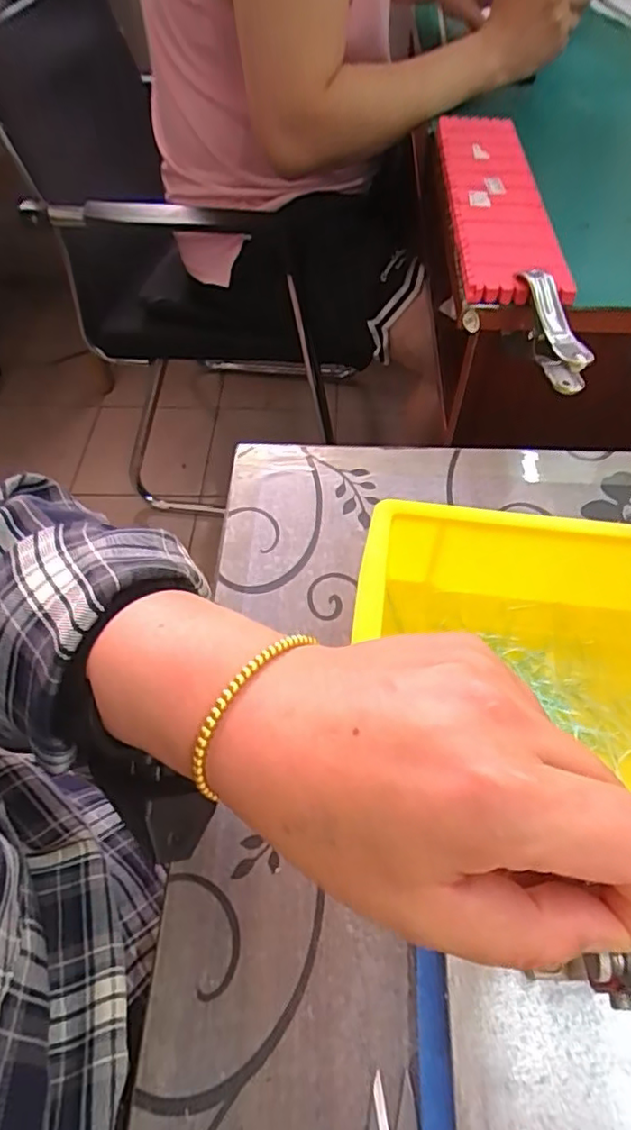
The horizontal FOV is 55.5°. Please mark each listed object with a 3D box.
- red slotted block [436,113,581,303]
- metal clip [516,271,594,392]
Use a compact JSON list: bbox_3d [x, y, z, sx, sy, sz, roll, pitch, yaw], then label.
[{"bbox_3d":[0.163,-0.336,0.547,0.082,0.013,0.316,1,56,1],"label":"red slotted block"},{"bbox_3d":[0.171,-0.170,0.434,0.027,0.037,0.097,-5,52,1],"label":"metal clip"}]

